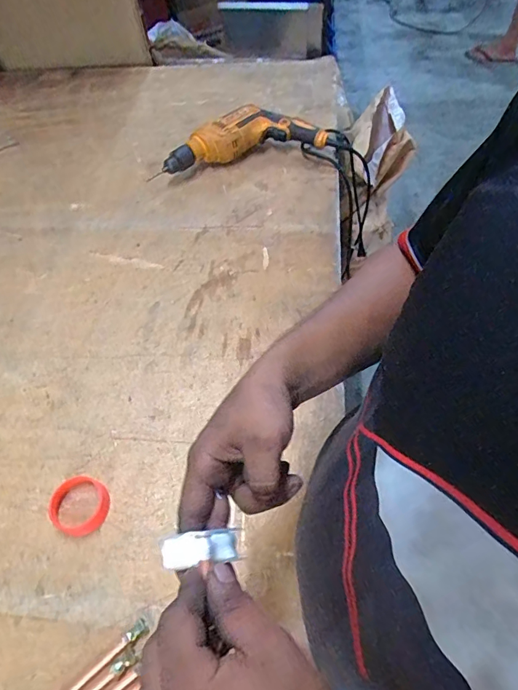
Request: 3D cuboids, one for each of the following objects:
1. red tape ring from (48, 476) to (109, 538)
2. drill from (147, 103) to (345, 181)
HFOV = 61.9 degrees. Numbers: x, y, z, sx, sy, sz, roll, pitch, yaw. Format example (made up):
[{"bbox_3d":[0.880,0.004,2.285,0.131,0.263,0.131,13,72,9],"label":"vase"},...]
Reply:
[{"bbox_3d":[-0.223,0.200,0.539,0.064,0.025,0.069,-2,58,3],"label":"red tape ring"},{"bbox_3d":[-0.028,-0.429,0.896,0.381,0.074,0.120,-12,58,-4],"label":"drill"}]

